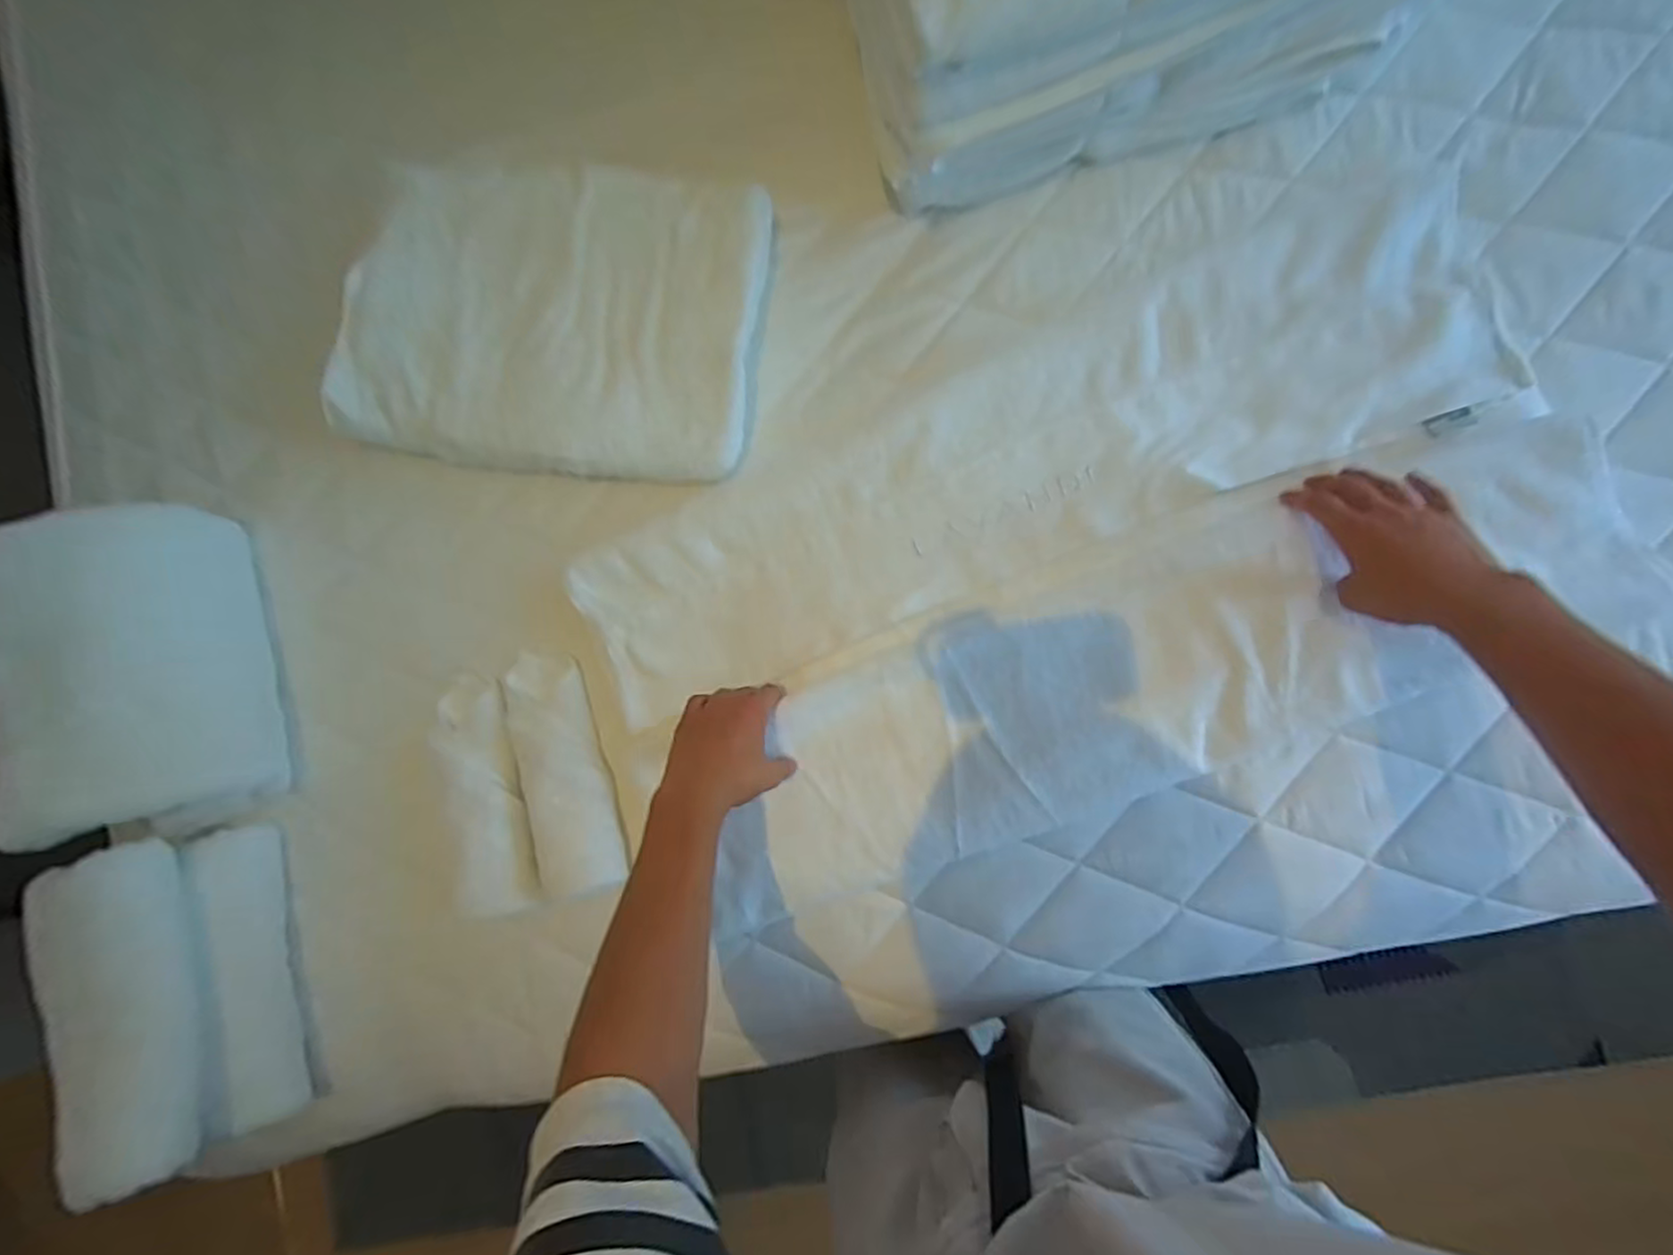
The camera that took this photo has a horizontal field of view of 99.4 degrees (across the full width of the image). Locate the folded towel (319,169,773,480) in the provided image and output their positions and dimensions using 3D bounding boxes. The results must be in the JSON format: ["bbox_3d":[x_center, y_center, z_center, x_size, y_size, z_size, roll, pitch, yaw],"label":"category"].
[{"bbox_3d":[-0.265,-0.284,0.652,0.386,0.041,0.266,9,87,9],"label":"folded towel"}]

